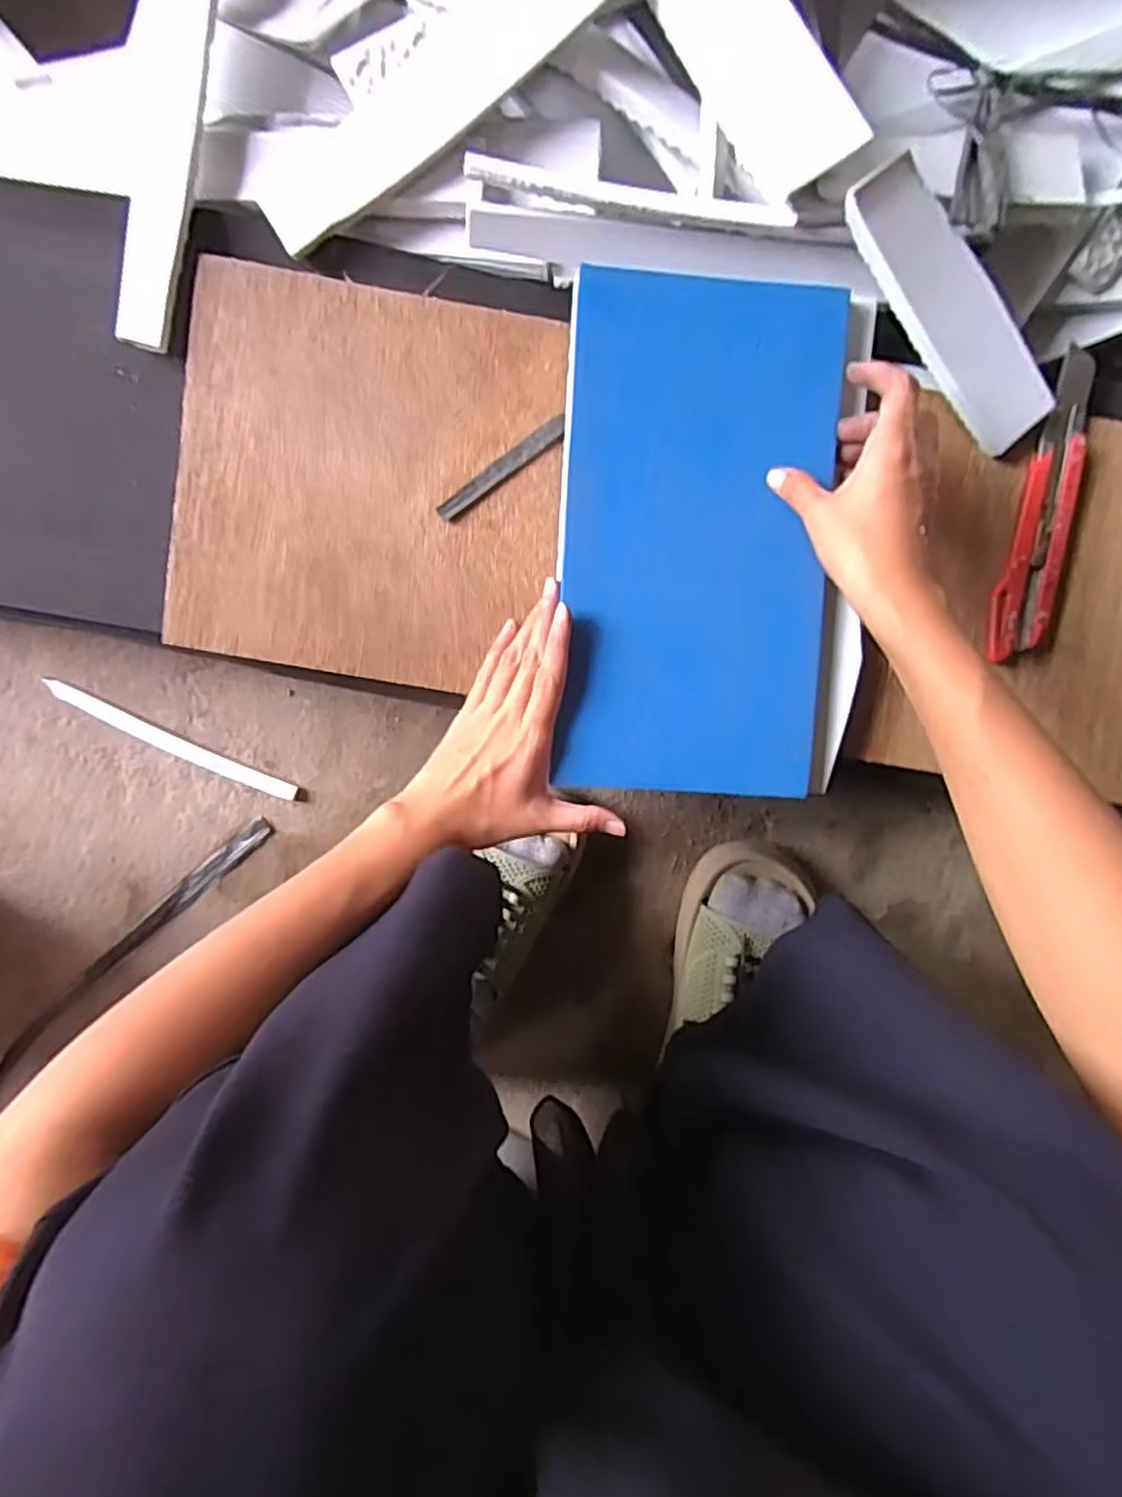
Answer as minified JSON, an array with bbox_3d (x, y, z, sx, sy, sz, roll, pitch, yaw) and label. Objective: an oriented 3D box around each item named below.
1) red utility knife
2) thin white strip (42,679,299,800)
[{"bbox_3d":[0.290,-0.143,0.414,0.032,0.017,0.179,12,98,-2],"label":"red utility knife"},{"bbox_3d":[-0.287,-0.004,0.517,0.191,0.008,0.014,25,96,-5],"label":"thin white strip"}]

